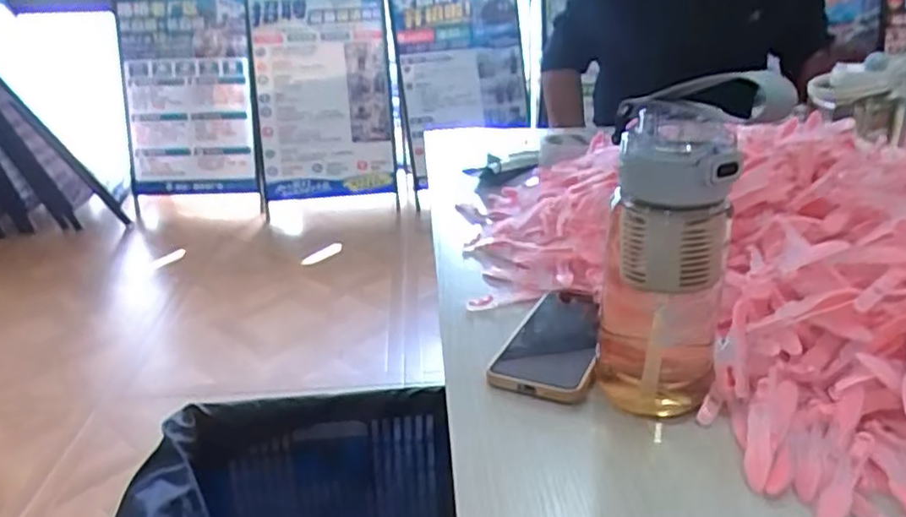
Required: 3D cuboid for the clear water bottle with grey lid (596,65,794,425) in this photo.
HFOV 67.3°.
[{"bbox_3d":[0.154,-0.002,0.479,0.091,0.234,0.107,5,24,13],"label":"clear water bottle with grey lid"}]

